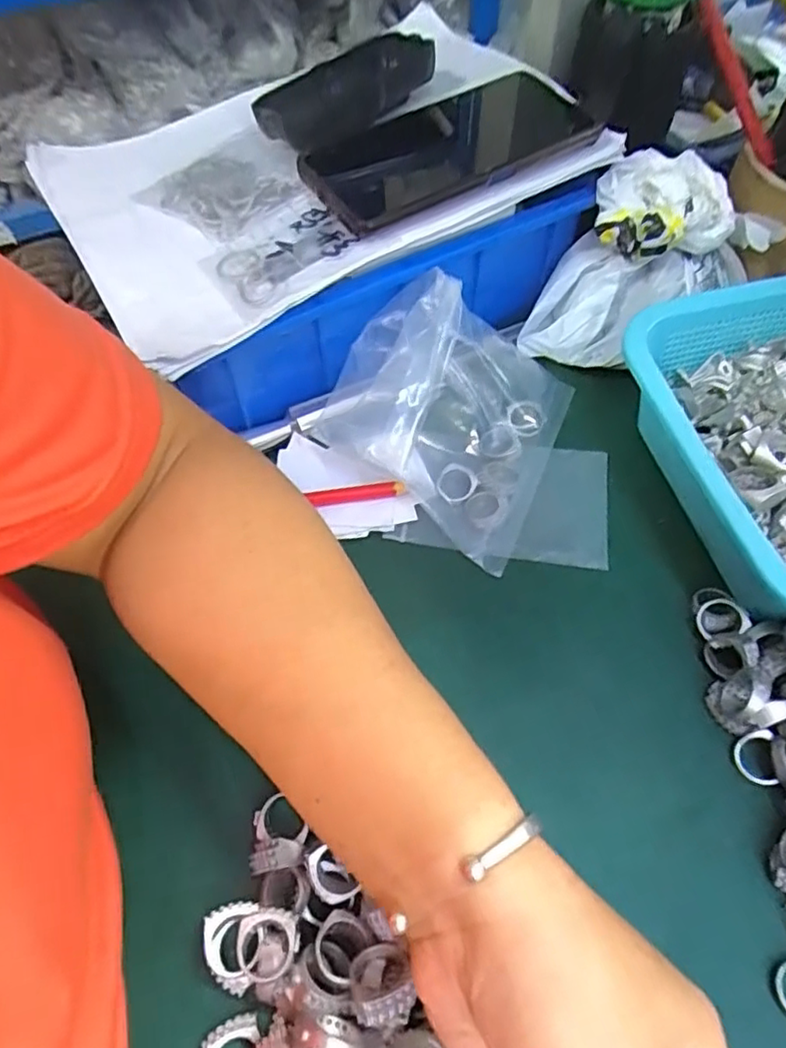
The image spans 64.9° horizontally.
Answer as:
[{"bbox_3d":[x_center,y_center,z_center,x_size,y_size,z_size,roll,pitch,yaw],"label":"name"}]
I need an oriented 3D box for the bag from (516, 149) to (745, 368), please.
[{"bbox_3d":[0.155,-0.165,0.386,0.110,0.088,0.075,-29,62,-15],"label":"bag"}]

